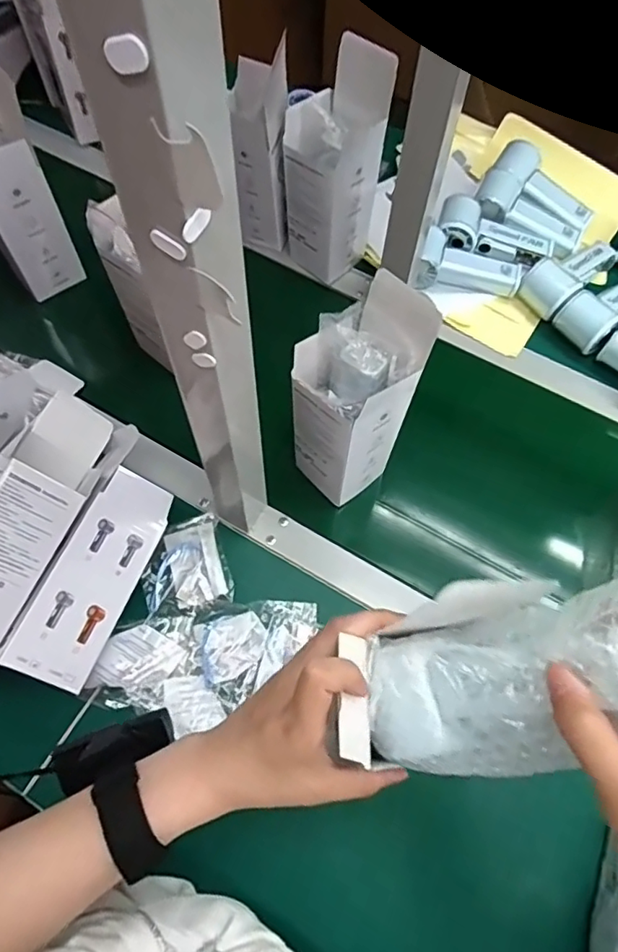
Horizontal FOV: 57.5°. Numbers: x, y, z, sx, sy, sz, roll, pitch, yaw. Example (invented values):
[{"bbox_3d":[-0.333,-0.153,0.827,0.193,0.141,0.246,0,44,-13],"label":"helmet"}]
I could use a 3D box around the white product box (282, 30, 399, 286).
[{"bbox_3d":[0.029,-0.348,0.645,0.095,0.228,0.081,-32,70,-14],"label":"white product box"}]

